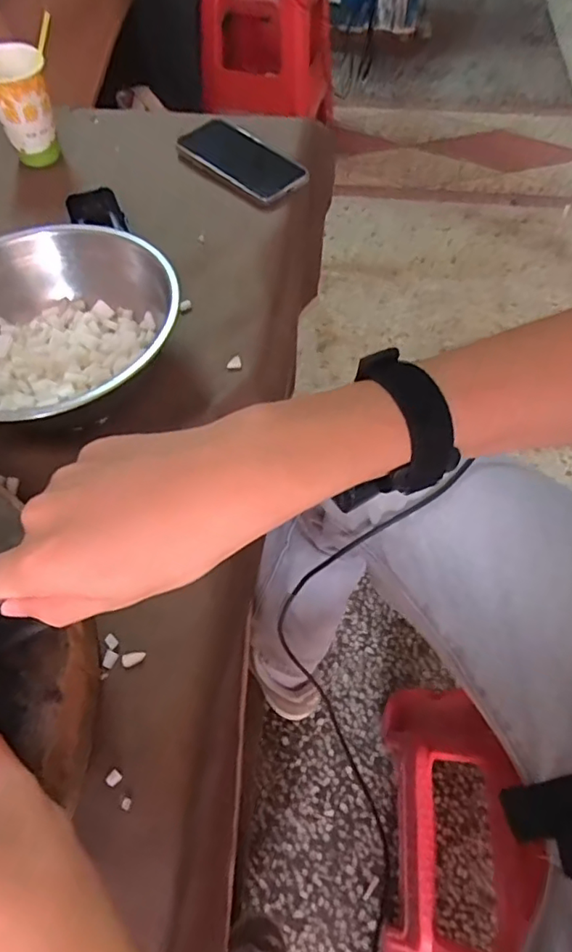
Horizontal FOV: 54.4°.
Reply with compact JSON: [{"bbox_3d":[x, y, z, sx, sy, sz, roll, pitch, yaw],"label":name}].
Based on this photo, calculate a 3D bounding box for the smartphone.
[{"bbox_3d":[-0.042,-0.354,0.619,0.156,0.013,0.079,40,68,21],"label":"smartphone"}]

